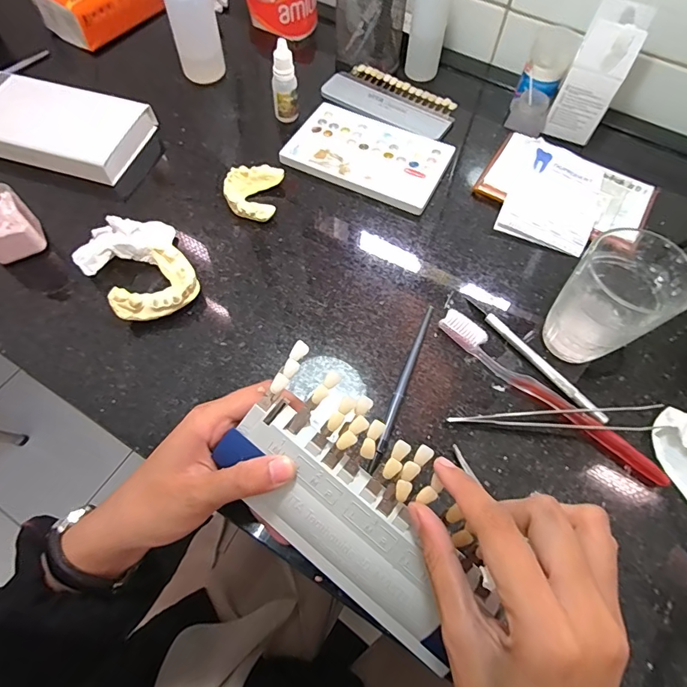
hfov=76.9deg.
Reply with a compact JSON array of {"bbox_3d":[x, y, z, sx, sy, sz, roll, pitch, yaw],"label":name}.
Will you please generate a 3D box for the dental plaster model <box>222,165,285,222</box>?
[{"bbox_3d":[-0.086,-0.143,0.408,0.049,0.022,0.058,7,64,2],"label":"dental plaster model"}]

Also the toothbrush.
[{"bbox_3d":[0.151,0.038,0.326,0.189,0.012,0.018,42,70,17],"label":"toothbrush"}]

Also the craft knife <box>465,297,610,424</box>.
[{"bbox_3d":[0.149,0.010,0.340,0.011,0.012,0.134,-34,69,-17],"label":"craft knife"}]

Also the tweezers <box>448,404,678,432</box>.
[{"bbox_3d":[0.159,0.053,0.314,0.161,0.020,0.019,0,64,-1],"label":"tweezers"}]

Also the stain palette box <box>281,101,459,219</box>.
[{"bbox_3d":[0.026,-0.192,0.442,0.155,0.010,0.099,25,66,11],"label":"stain palette box"}]

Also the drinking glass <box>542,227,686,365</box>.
[{"bbox_3d":[0.192,-0.030,0.316,0.075,0.091,0.066,-41,71,-19],"label":"drinking glass"}]

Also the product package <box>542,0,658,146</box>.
[{"bbox_3d":[0.263,-0.281,0.455,0.050,0.111,0.056,24,66,10],"label":"product package"}]

